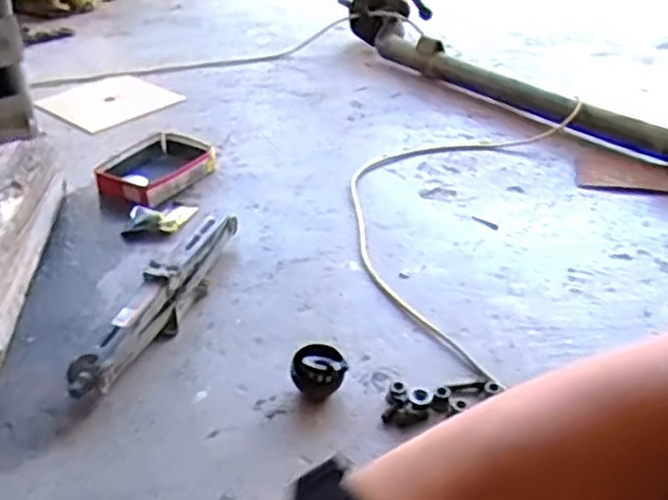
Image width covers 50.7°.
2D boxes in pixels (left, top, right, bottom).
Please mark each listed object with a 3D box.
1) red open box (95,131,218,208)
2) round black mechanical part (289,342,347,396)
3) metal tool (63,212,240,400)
[{"bbox_3d":[-0.351,-0.161,1.391,0.160,0.043,0.226,21,40,25],"label":"red open box"},{"bbox_3d":[-0.019,0.161,0.917,0.065,0.053,0.064,0,34,0],"label":"round black mechanical part"},{"bbox_3d":[-0.247,0.064,1.047,0.065,0.069,0.420,12,37,14],"label":"metal tool"}]

